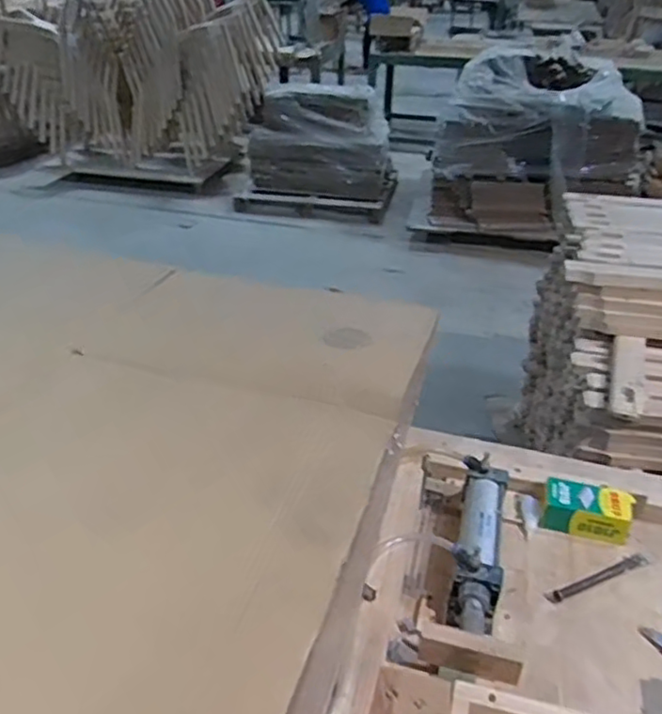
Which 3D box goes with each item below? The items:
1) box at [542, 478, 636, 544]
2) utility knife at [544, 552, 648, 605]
[{"bbox_3d":[0.385,0.229,0.976,0.126,0.048,0.068,12,34,17],"label":"box"},{"bbox_3d":[0.373,0.305,0.899,0.171,0.010,0.020,-13,35,-20],"label":"utility knife"}]

